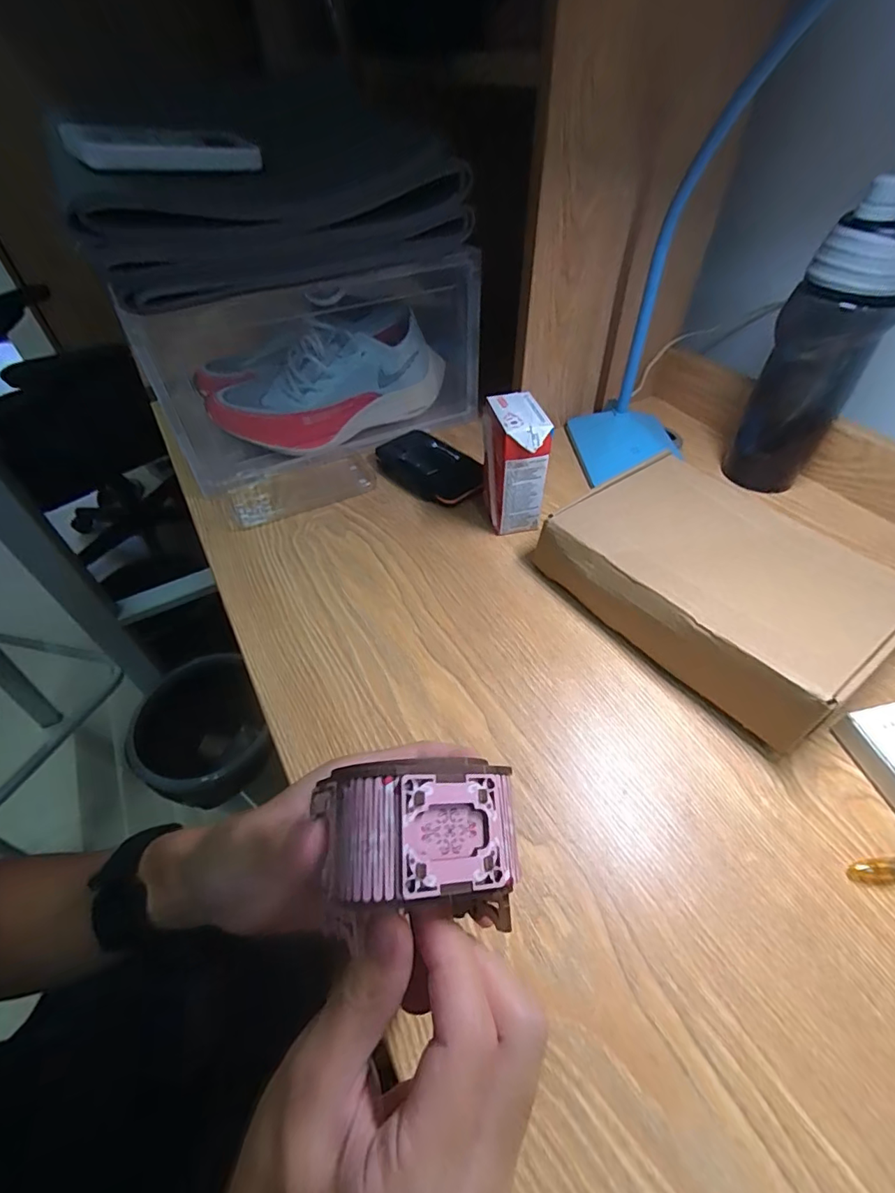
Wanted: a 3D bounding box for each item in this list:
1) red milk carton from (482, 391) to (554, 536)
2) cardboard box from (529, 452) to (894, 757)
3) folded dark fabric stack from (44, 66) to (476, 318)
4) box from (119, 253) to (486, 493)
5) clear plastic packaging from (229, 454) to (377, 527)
[{"bbox_3d":[0.059,-0.117,0.442,0.045,0.110,0.062,-8,49,-6],"label":"red milk carton"},{"bbox_3d":[0.213,-0.020,0.384,0.187,0.056,0.228,-31,55,-23],"label":"cardboard box"},{"bbox_3d":[-0.141,-0.331,0.390,0.294,0.111,0.153,-25,53,-19],"label":"folded dark fabric stack"},{"bbox_3d":[-0.150,-0.270,0.528,0.316,0.170,0.218,-23,52,-18],"label":"box"},{"bbox_3d":[-0.148,-0.113,0.505,0.142,0.005,0.072,-22,52,-17],"label":"clear plastic packaging"}]

